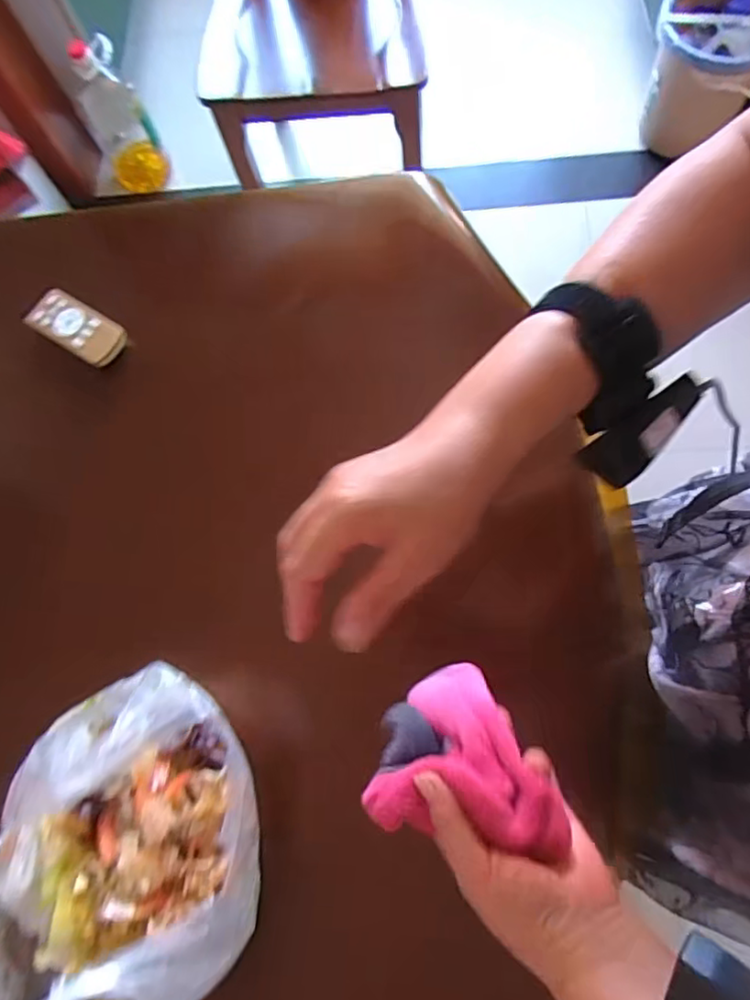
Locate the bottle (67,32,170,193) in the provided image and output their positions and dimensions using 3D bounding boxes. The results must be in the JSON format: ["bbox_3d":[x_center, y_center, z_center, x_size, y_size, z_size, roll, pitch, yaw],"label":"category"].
[{"bbox_3d":[-0.630,-0.933,1.444,0.135,0.329,0.108,-28,78,-6],"label":"bottle"}]

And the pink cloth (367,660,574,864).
[{"bbox_3d":[0.055,0.153,0.368,0.107,0.075,0.091,7,77,2],"label":"pink cloth"}]

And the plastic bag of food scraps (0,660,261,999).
[{"bbox_3d":[-0.165,0.209,0.362,0.158,0.128,0.187,-1,76,0],"label":"plastic bag of food scraps"}]

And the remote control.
[{"bbox_3d":[-0.317,-0.184,0.620,0.107,0.013,0.049,32,79,8],"label":"remote control"}]

